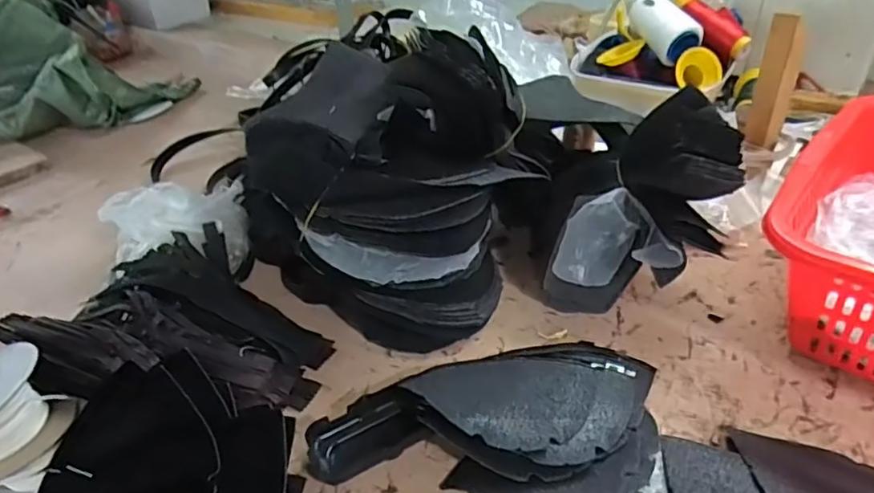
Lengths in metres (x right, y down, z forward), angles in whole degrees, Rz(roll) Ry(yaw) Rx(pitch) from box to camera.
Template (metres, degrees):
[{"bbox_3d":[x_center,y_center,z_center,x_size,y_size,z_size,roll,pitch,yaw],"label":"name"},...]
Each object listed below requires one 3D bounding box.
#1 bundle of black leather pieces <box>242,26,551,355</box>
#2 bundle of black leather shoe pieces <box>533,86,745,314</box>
[{"bbox_3d":[-0.063,-0.076,0.622,0.320,0.211,0.238,18,41,29],"label":"bundle of black leather pieces"},{"bbox_3d":[0.191,-0.041,0.570,0.171,0.169,0.146,-1,35,5],"label":"bundle of black leather shoe pieces"}]

